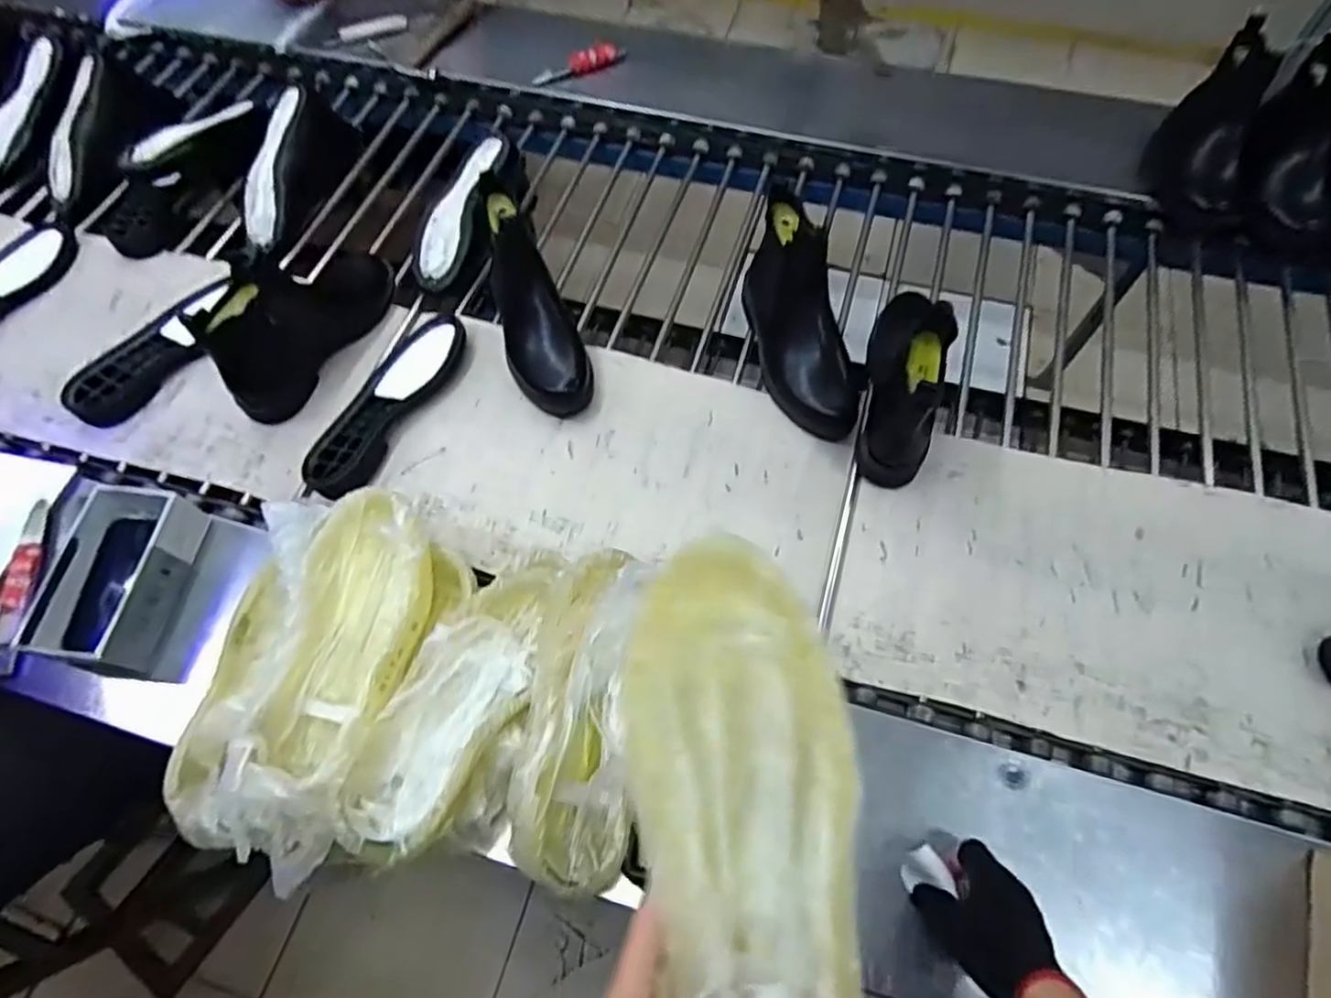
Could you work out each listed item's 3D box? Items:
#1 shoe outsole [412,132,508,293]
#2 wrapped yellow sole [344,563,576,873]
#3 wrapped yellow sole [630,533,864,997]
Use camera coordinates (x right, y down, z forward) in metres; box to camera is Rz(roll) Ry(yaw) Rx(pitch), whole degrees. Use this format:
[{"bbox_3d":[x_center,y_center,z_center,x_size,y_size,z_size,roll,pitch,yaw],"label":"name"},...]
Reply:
[{"bbox_3d":[-0.297,-0.420,0.976,0.075,0.035,0.257,16,78,12],"label":"shoe outsole"},{"bbox_3d":[-0.180,0.172,0.614,0.109,0.049,0.288,18,65,10],"label":"wrapped yellow sole"},{"bbox_3d":[0.048,0.174,0.351,0.114,0.038,0.298,-5,74,-3],"label":"wrapped yellow sole"}]

